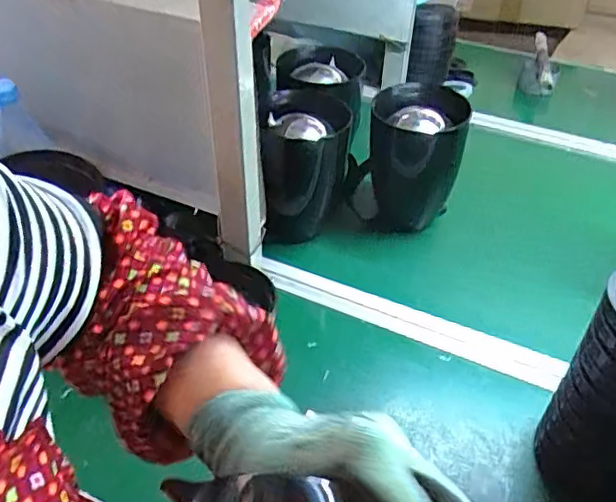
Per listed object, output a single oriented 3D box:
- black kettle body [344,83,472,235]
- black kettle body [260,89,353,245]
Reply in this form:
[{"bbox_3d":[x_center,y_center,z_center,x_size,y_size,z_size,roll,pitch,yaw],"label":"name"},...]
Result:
[{"bbox_3d":[0.139,-0.126,0.825,0.140,0.169,0.129,13,42,13],"label":"black kettle body"},{"bbox_3d":[-0.012,-0.112,0.801,0.117,0.184,0.109,-3,41,-6],"label":"black kettle body"}]

